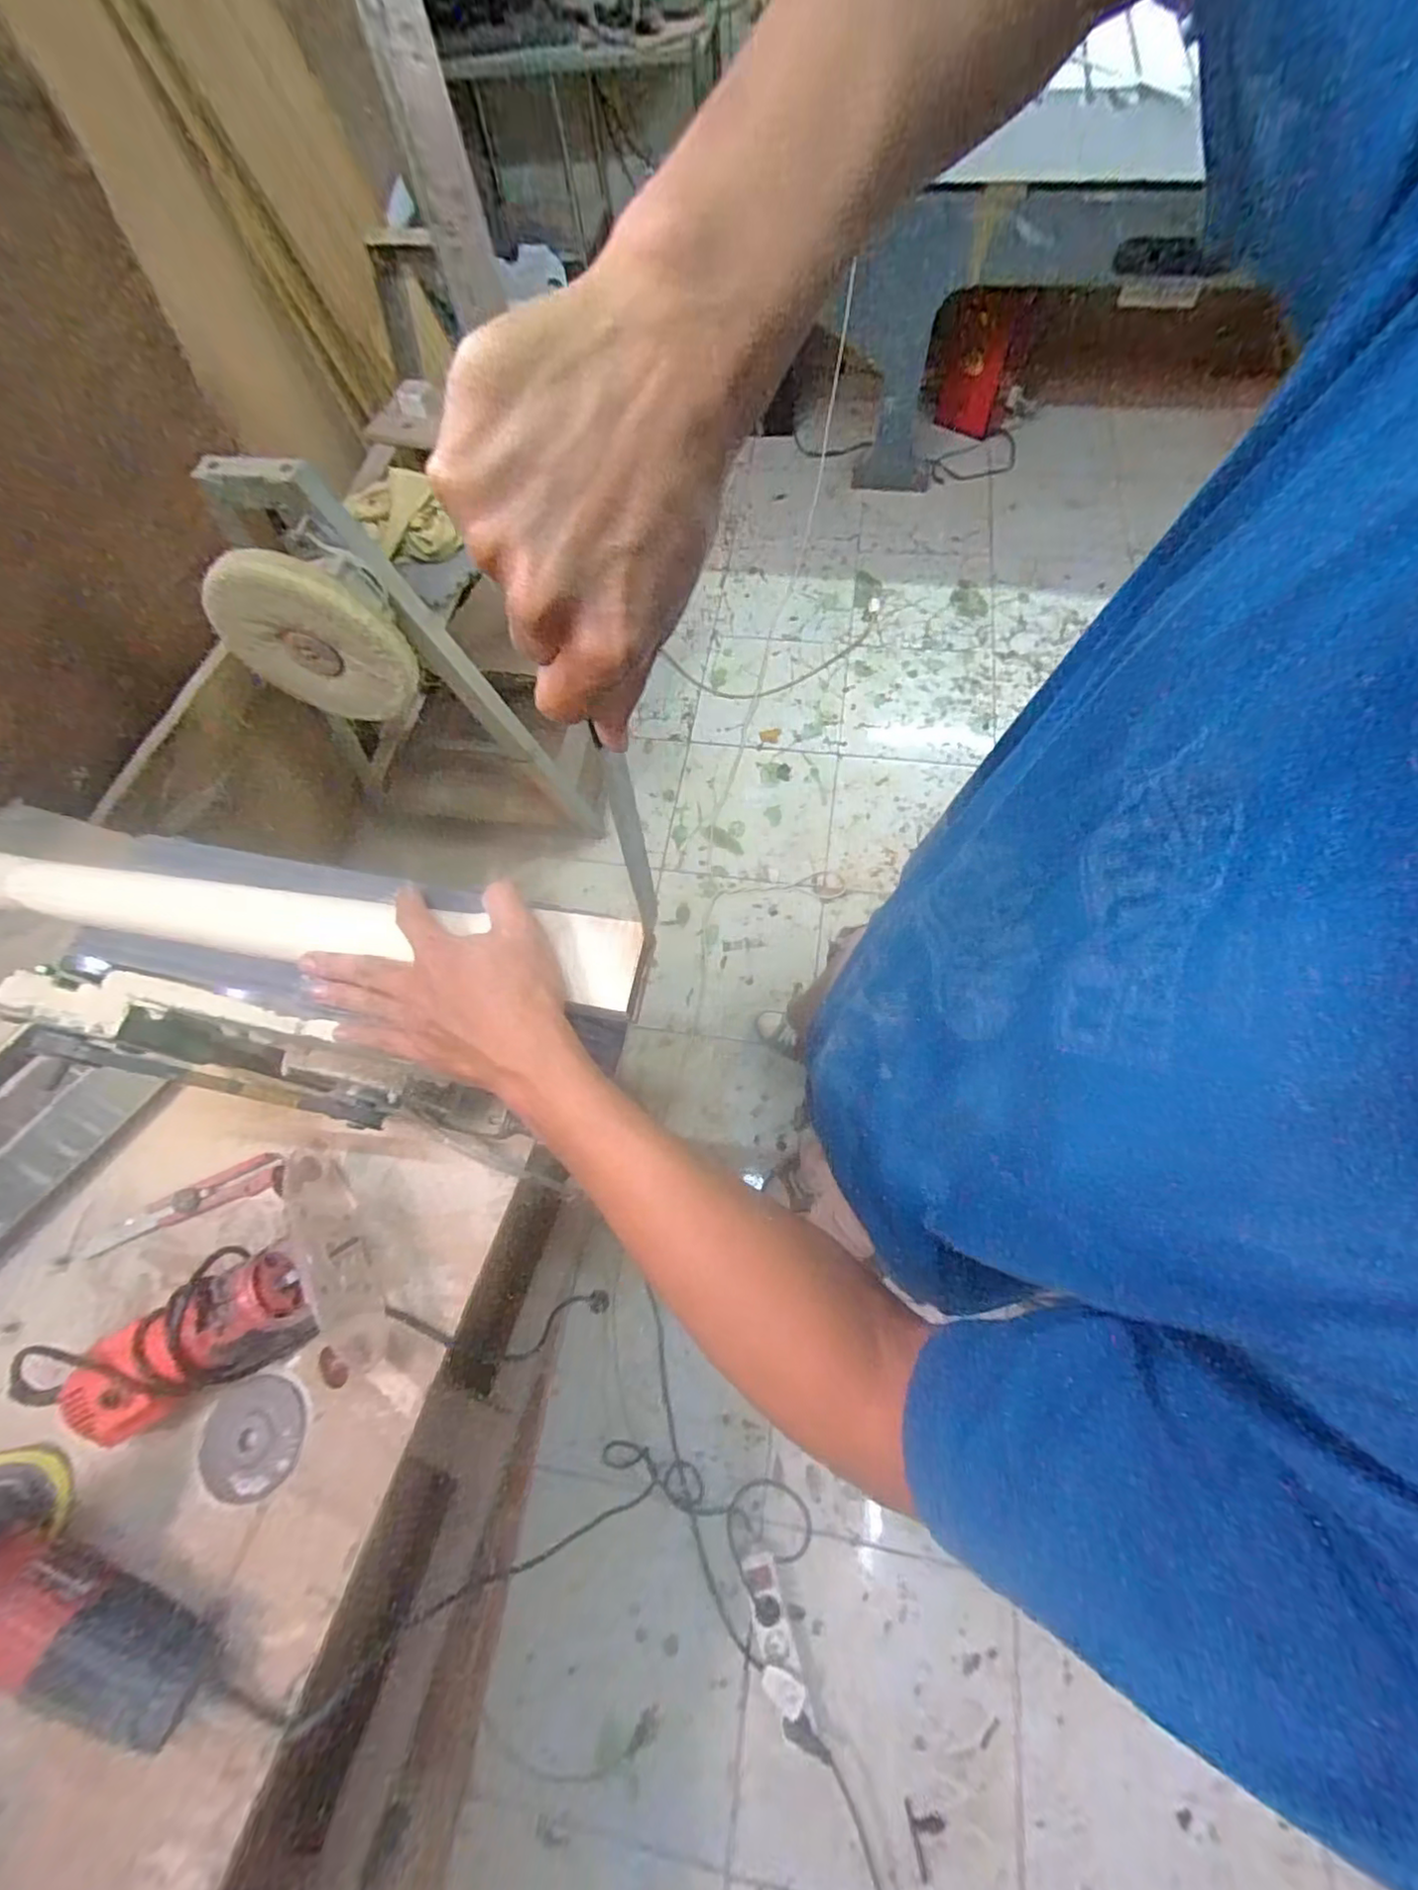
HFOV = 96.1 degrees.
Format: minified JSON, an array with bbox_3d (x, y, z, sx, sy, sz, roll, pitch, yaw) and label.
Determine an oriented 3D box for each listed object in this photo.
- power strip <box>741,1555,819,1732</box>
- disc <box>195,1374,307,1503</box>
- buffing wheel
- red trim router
[{"bbox_3d":[0.098,1.051,0.970,0.065,0.032,0.191,-19,54,-5],"label":"power strip"},{"bbox_3d":[-0.393,0.426,0.551,0.084,0.007,0.087,-2,66,3],"label":"disc"},{"bbox_3d":[-0.568,-0.426,0.918,0.258,0.259,0.048,-17,60,40],"label":"buffing wheel"},{"bbox_3d":[-0.449,0.334,0.553,0.283,0.080,0.191,-27,67,-8],"label":"red trim router"}]

